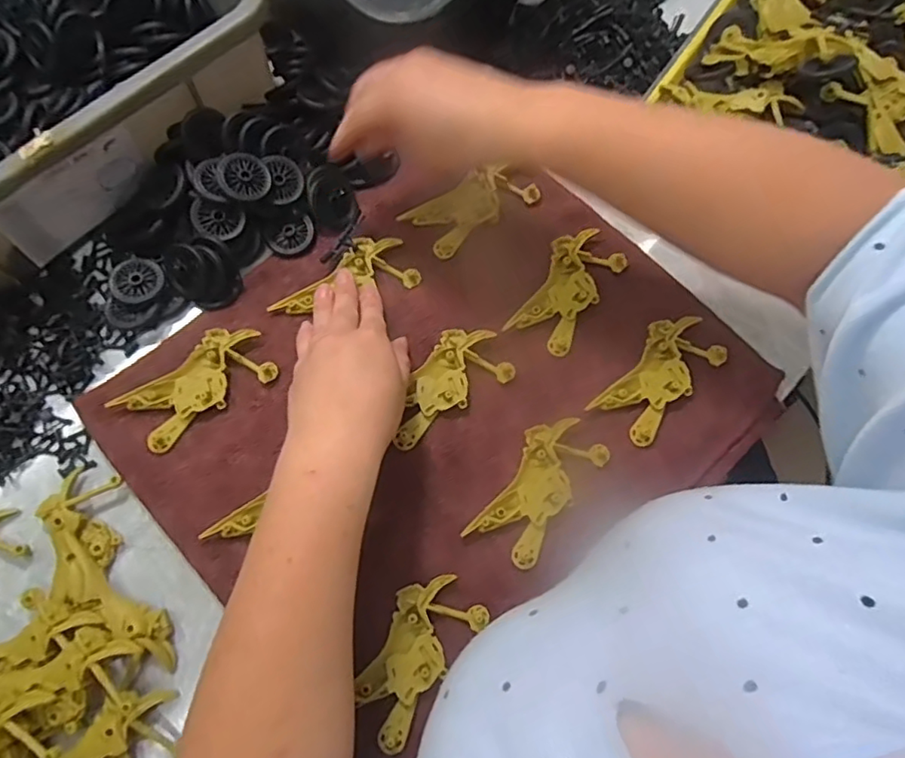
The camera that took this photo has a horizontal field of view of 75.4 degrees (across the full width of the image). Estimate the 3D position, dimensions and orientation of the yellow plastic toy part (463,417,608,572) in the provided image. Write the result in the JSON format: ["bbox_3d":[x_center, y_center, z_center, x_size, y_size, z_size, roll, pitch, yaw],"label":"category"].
[{"bbox_3d":[0.058,0.072,0.391,0.051,0.007,0.100,38,76,9],"label":"yellow plastic toy part"}]

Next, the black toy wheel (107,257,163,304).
[{"bbox_3d":[-0.228,-0.071,0.426,0.034,0.014,0.036,0,74,-2],"label":"black toy wheel"}]

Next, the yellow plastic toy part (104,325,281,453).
[{"bbox_3d":[-0.177,0.003,0.408,0.100,0.010,0.052,-36,78,-11],"label":"yellow plastic toy part"}]

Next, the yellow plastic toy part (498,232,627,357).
[{"bbox_3d":[0.086,-0.068,0.435,0.050,0.007,0.096,34,76,8],"label":"yellow plastic toy part"}]

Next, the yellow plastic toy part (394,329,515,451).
[{"bbox_3d":[-0.008,0.002,0.412,0.097,0.008,0.051,-34,77,-11],"label":"yellow plastic toy part"}]

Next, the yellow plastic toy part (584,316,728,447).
[{"bbox_3d":[0.148,-0.003,0.417,0.051,0.008,0.099,44,77,10],"label":"yellow plastic toy part"}]

